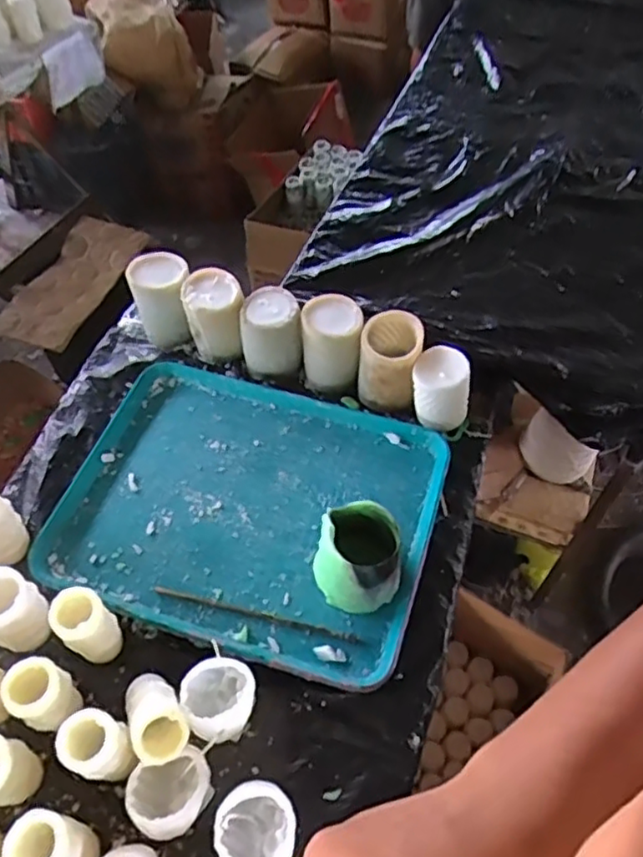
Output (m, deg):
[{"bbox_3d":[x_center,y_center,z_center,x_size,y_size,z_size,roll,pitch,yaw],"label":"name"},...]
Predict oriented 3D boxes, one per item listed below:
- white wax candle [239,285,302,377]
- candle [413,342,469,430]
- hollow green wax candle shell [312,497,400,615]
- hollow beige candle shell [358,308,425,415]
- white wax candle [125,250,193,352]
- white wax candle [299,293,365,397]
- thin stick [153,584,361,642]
[{"bbox_3d":[-0.069,-0.136,0.916,0.083,0.098,0.082,0,55,0],"label":"white wax candle"},{"bbox_3d":[0.159,-0.053,0.857,0.078,0.090,0.065,16,57,12],"label":"candle"},{"bbox_3d":[0.041,0.140,0.708,0.094,0.102,0.086,13,56,9],"label":"hollow green wax candle shell"},{"bbox_3d":[0.093,-0.093,0.879,0.080,0.096,0.086,10,56,7],"label":"hollow beige candle shell"},{"bbox_3d":[-0.230,-0.184,0.956,0.086,0.109,0.098,-13,56,-8],"label":"white wax candle"},{"bbox_3d":[0.014,-0.120,0.903,0.082,0.099,0.087,0,55,0],"label":"white wax candle"},{"bbox_3d":[-0.076,0.210,0.738,0.238,0.006,0.009,11,56,8],"label":"thin stick"}]

